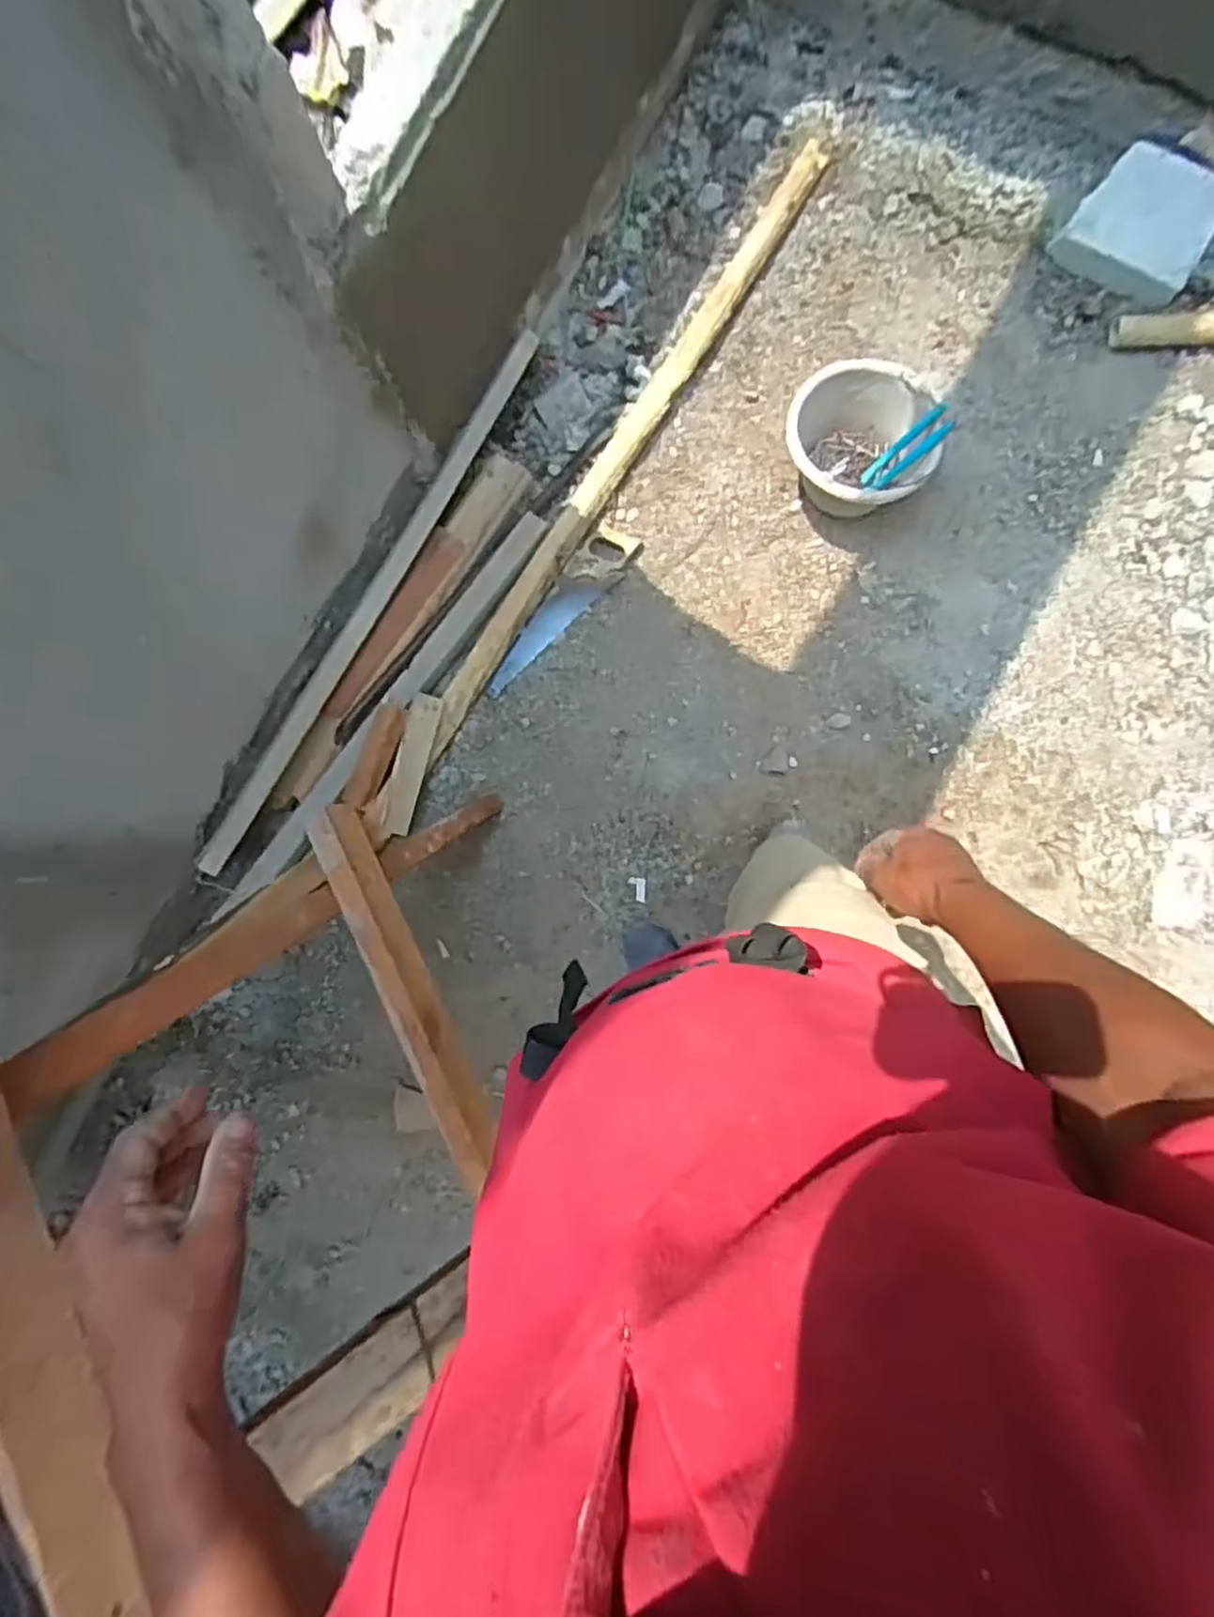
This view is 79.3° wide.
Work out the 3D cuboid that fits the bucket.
[{"bbox_3d":[0.459,-0.680,1.366,0.254,0.162,0.290,7,88,5],"label":"bucket"}]

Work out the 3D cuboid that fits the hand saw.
[{"bbox_3d":[-0.095,-0.389,1.438,0.091,0.015,0.400,40,87,6],"label":"hand saw"}]

